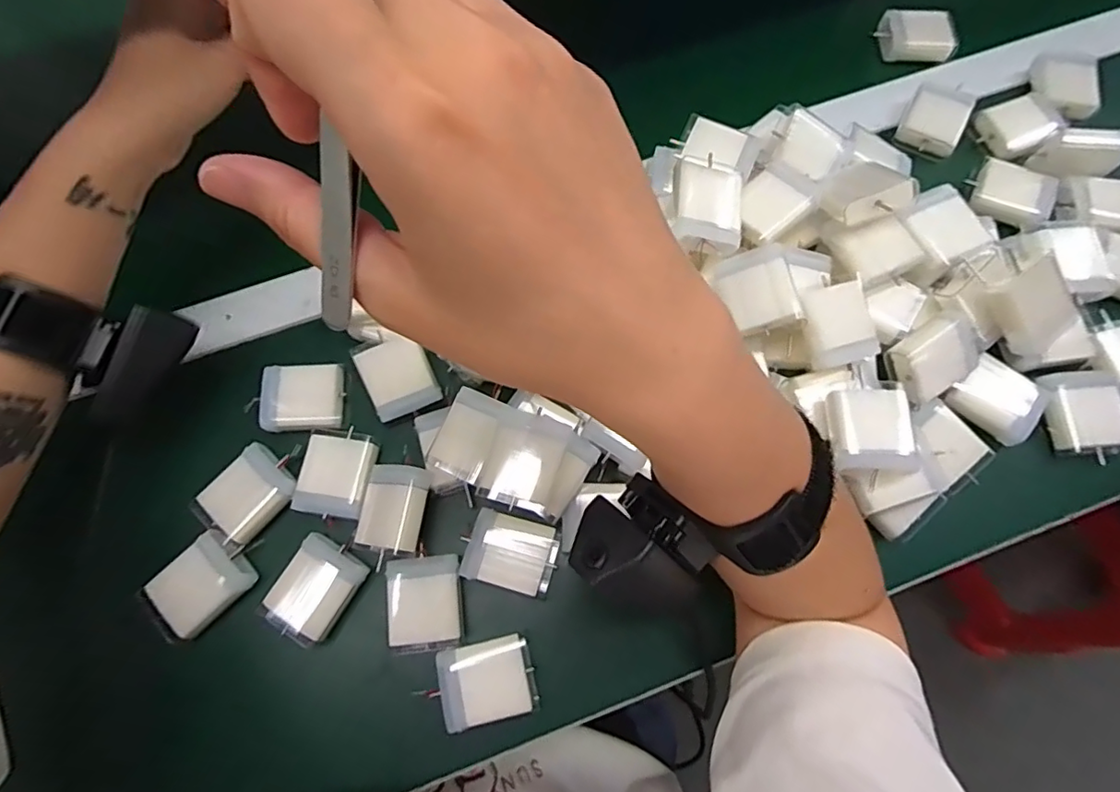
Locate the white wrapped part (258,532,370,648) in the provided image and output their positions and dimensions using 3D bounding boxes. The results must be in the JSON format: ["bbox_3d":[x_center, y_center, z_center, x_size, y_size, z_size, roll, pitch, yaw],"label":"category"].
[{"bbox_3d":[-0.144,0.115,0.342,0.039,0.017,0.055,29,75,9],"label":"white wrapped part"}]

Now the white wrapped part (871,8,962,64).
[{"bbox_3d":[0.288,-0.290,0.468,0.058,0.015,0.041,5,73,2],"label":"white wrapped part"}]

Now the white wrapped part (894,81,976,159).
[{"bbox_3d":[0.282,-0.209,0.434,0.043,0.016,0.053,26,75,9],"label":"white wrapped part"}]

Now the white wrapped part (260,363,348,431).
[{"bbox_3d":[-0.166,0.001,0.372,0.049,0.011,0.042,-5,72,-1],"label":"white wrapped part"}]

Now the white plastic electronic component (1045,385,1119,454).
[{"bbox_3d":[0.328,0.014,0.362,0.043,0.010,0.040,-2,72,0],"label":"white plastic electronic component"}]

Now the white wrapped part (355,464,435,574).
[{"bbox_3d":[-0.099,0.069,0.344,0.039,0.013,0.055,5,72,26],"label":"white wrapped part"}]

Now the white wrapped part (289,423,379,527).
[{"bbox_3d":[-0.137,0.048,0.356,0.042,0.010,0.054,9,73,4],"label":"white wrapped part"}]

